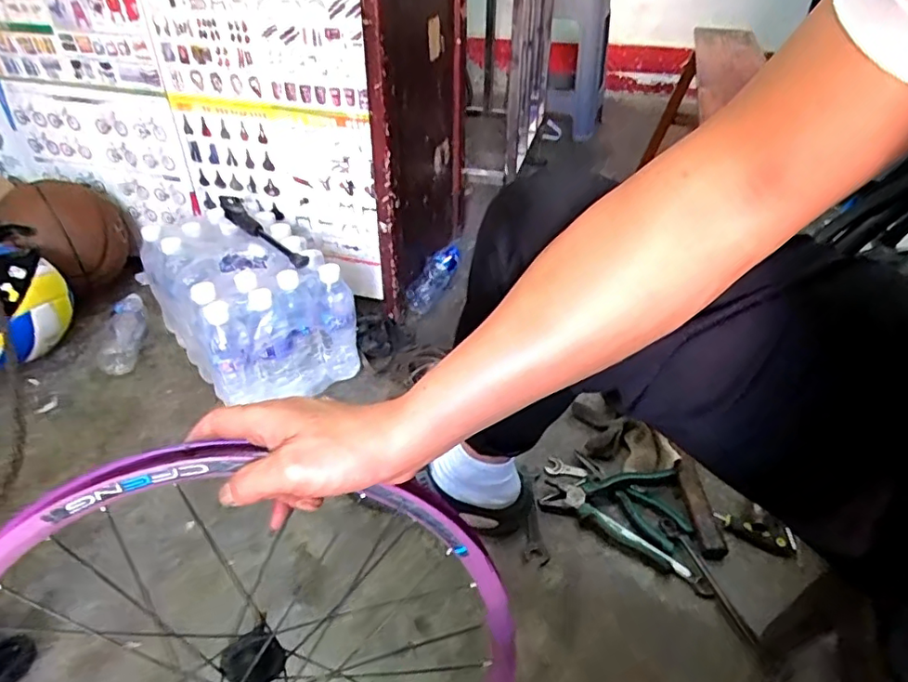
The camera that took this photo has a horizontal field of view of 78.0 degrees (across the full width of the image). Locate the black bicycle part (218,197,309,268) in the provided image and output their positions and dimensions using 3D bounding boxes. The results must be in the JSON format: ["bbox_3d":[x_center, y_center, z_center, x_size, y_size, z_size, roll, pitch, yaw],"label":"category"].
[{"bbox_3d":[-0.331,-0.187,0.961,0.040,0.034,0.277,-26,45,-31],"label":"black bicycle part"}]

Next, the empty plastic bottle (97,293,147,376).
[{"bbox_3d":[-0.613,-0.022,1.057,0.052,0.069,0.201,-6,39,-9],"label":"empty plastic bottle"}]

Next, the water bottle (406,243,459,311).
[{"bbox_3d":[-0.038,-0.143,1.223,0.059,0.052,0.246,12,40,13],"label":"water bottle"}]

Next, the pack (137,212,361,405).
[{"bbox_3d":[-0.357,-0.066,0.983,0.231,0.208,0.338,-26,46,-31],"label":"pack"}]

